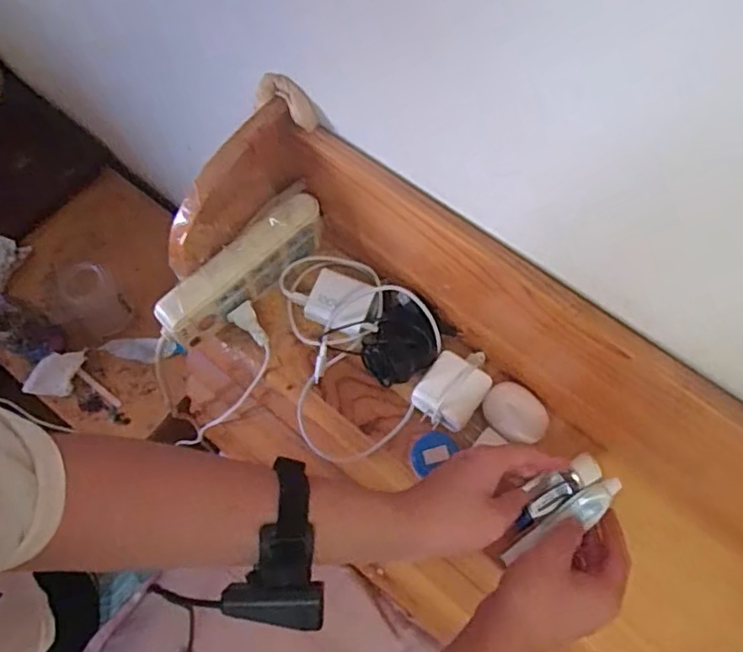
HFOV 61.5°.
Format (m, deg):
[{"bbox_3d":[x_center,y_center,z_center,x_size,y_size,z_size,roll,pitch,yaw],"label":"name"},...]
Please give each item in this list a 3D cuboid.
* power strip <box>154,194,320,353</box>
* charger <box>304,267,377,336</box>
[{"bbox_3d":[-0.116,-0.049,0.575,0.171,0.065,0.034,-40,77,-14],"label":"power strip"},{"bbox_3d":[-0.030,-0.022,0.593,0.057,0.030,0.052,25,72,6],"label":"charger"}]

